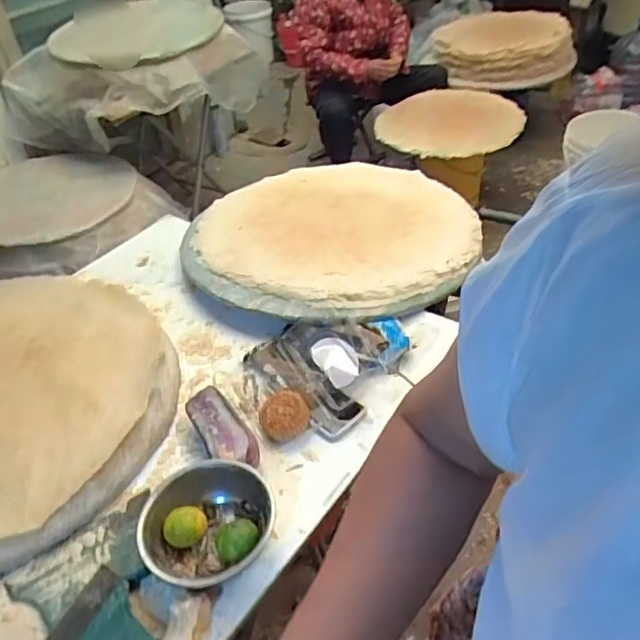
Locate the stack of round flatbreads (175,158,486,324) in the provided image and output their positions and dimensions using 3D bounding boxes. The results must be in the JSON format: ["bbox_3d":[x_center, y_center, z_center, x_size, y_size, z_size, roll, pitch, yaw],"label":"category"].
[{"bbox_3d":[0.030,-0.200,1.247,0.639,0.059,0.618,-16,37,-19],"label":"stack of round flatbreads"}]

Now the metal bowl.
[{"bbox_3d":[-0.136,0.260,0.724,0.158,0.058,0.170,-4,41,3],"label":"metal bowl"}]

